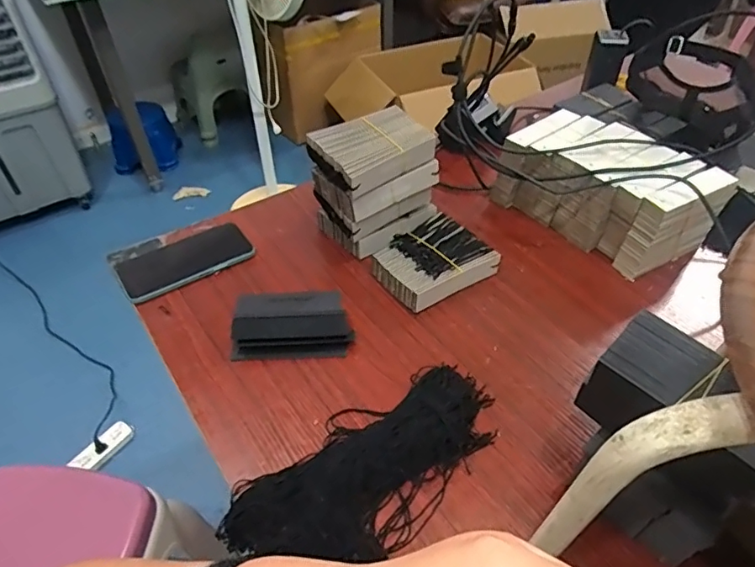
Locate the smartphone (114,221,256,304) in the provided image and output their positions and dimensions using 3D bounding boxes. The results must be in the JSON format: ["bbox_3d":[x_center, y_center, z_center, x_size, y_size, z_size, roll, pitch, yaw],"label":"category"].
[{"bbox_3d":[-0.249,-0.035,0.668,0.157,0.012,0.086,-28,50,-25],"label":"smartphone"}]

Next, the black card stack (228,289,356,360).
[{"bbox_3d":[-0.096,0.040,0.594,0.128,0.019,0.099,-3,44,-2],"label":"black card stack"}]

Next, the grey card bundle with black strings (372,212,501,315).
[{"bbox_3d":[0.069,-0.030,0.653,0.130,0.034,0.101,-24,48,-22],"label":"grey card bundle with black strings"}]

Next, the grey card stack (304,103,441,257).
[{"bbox_3d":[-0.006,-0.129,0.670,0.131,0.138,0.100,-28,50,-25],"label":"grey card stack"}]

